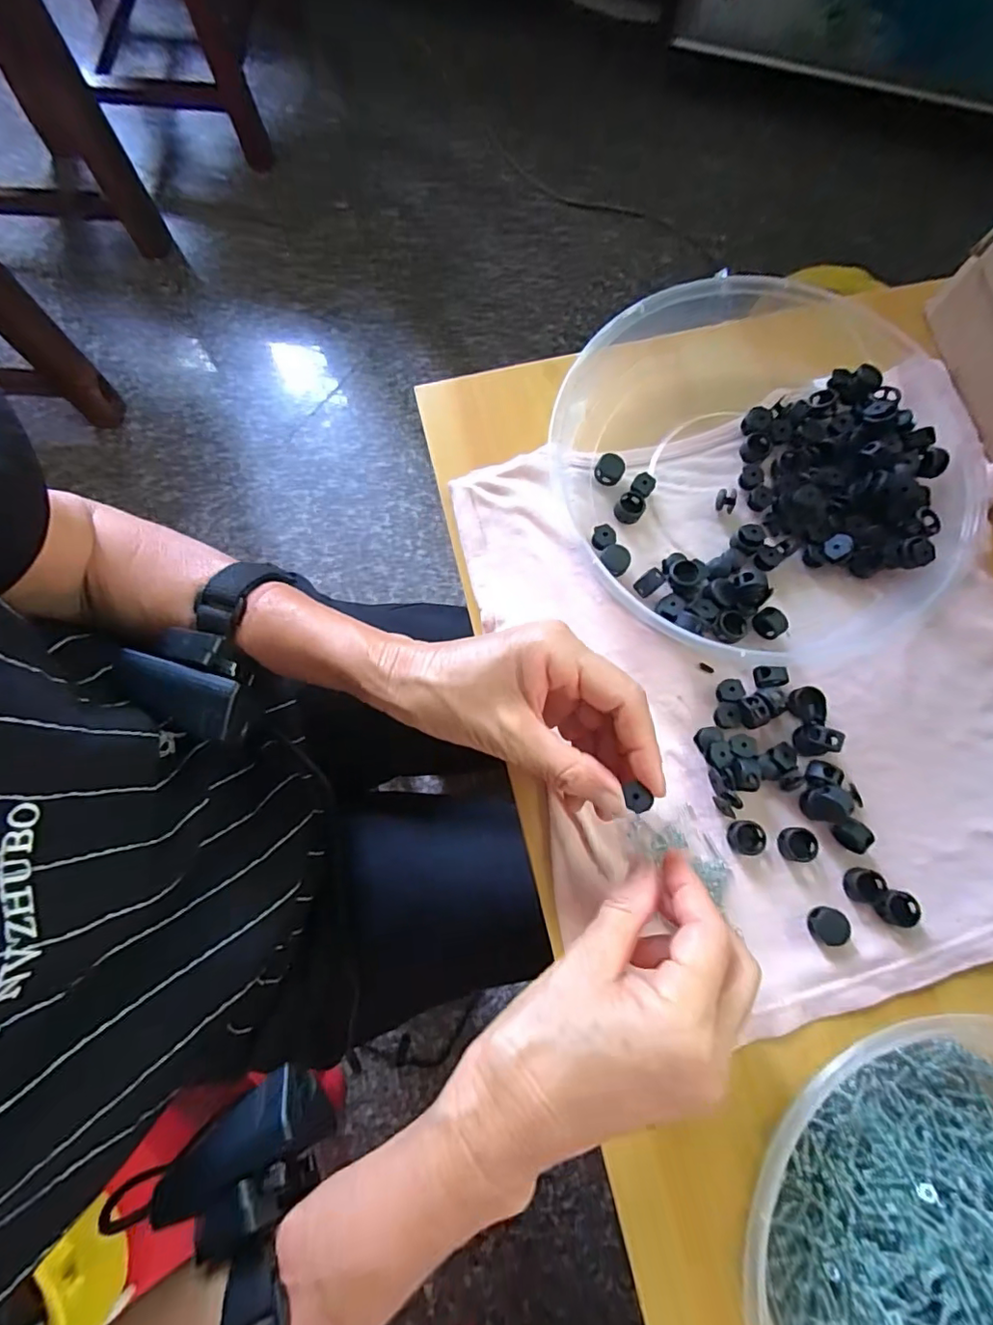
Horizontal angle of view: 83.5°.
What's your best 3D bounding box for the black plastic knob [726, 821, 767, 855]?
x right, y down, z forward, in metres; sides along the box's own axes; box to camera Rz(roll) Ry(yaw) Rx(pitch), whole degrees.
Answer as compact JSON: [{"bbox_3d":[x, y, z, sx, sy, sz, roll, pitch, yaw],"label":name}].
[{"bbox_3d":[0.129,0.091,0.287,0.018,0.006,0.017,0,76,0],"label":"black plastic knob"}]

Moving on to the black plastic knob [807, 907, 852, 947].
[{"bbox_3d":[0.166,0.131,0.277,0.017,0.009,0.018,0,76,0],"label":"black plastic knob"}]

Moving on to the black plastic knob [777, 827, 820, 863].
[{"bbox_3d":[0.156,0.094,0.287,0.018,0.007,0.017,0,76,0],"label":"black plastic knob"}]

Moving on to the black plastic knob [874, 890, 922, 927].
[{"bbox_3d":[0.200,0.123,0.279,0.020,0.007,0.016,17,77,4],"label":"black plastic knob"}]

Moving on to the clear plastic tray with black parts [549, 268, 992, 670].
[{"bbox_3d":[0.160,-0.118,0.330,0.248,0.041,0.232,-8,77,-2],"label":"clear plastic tray with black parts"}]

